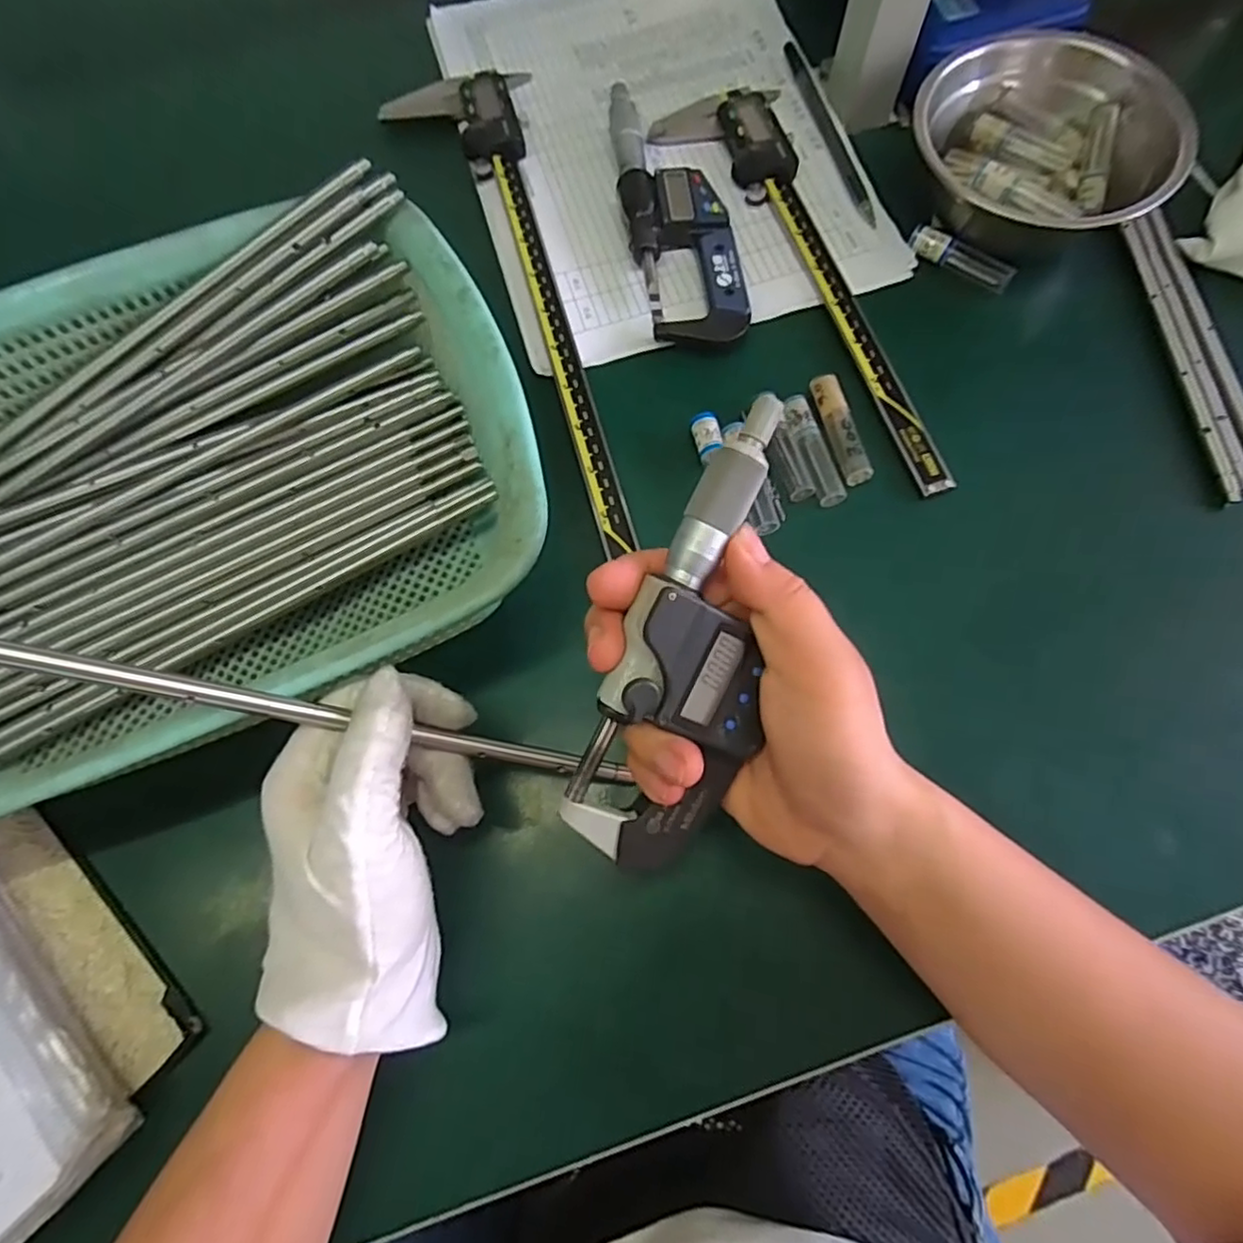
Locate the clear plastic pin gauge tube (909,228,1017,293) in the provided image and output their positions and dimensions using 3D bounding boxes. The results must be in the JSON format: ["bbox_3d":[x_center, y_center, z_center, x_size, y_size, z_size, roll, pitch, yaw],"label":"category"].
[{"bbox_3d":[0.184,-0.197,0.354,0.057,0.010,0.015,33,76,11],"label":"clear plastic pin gauge tube"}]

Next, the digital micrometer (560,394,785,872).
[{"bbox_3d":[0.023,0.008,0.209,0.050,0.026,0.154,15,98,6],"label":"digital micrometer"}]

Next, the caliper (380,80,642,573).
[{"bbox_3d":[-0.066,-0.180,0.356,0.082,0.016,0.326,-12,73,-2],"label":"caliper"}]

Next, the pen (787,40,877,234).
[{"bbox_3d":[0.122,-0.285,0.382,0.008,0.011,0.140,-15,73,-3],"label":"pen"}]

